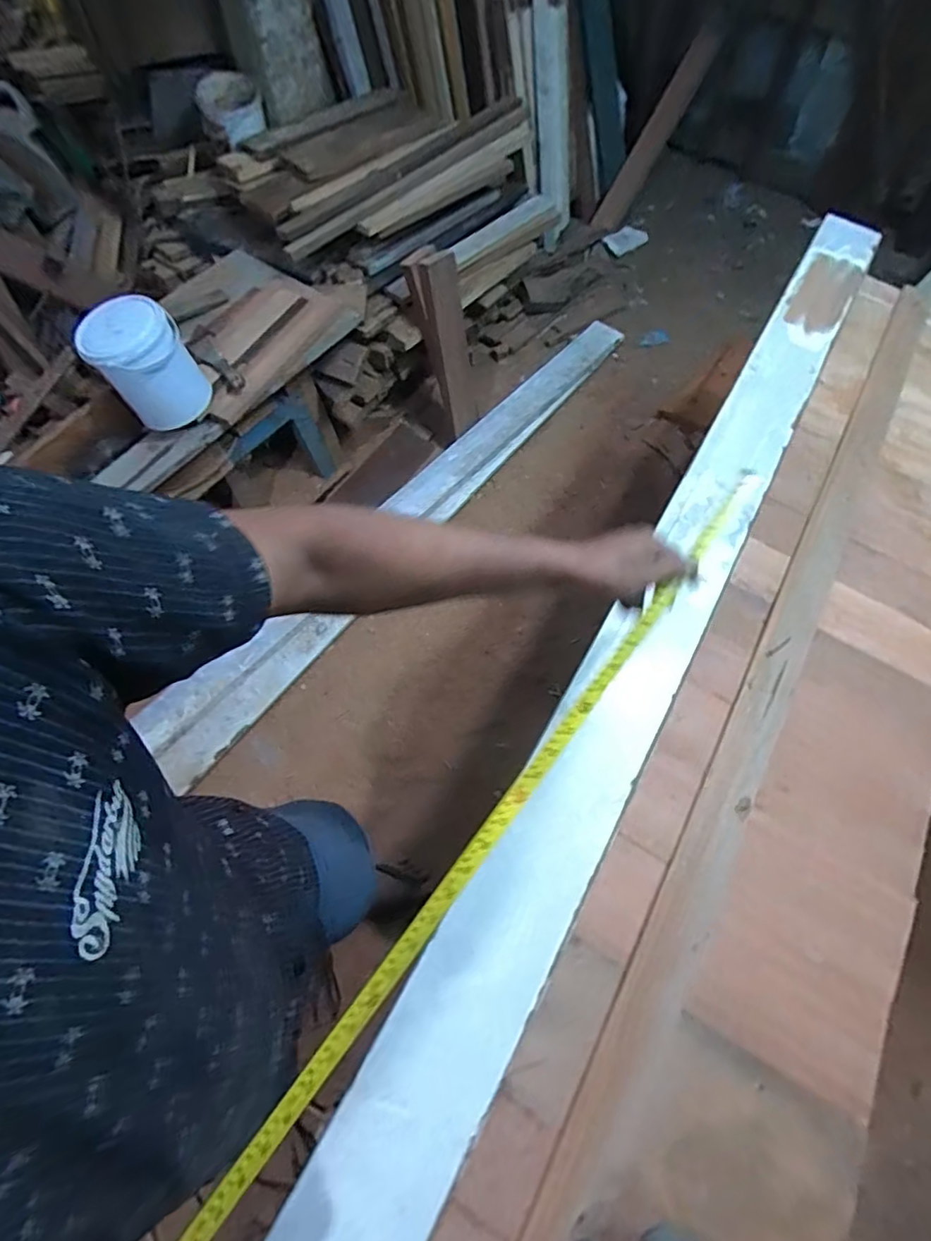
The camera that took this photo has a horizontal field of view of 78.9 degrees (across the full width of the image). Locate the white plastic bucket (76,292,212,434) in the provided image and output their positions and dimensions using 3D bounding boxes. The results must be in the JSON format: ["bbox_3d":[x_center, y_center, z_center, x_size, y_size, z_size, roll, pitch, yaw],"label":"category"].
[{"bbox_3d":[-0.664,-0.525,1.191,0.173,0.211,0.165,0,65,0],"label":"white plastic bucket"}]

